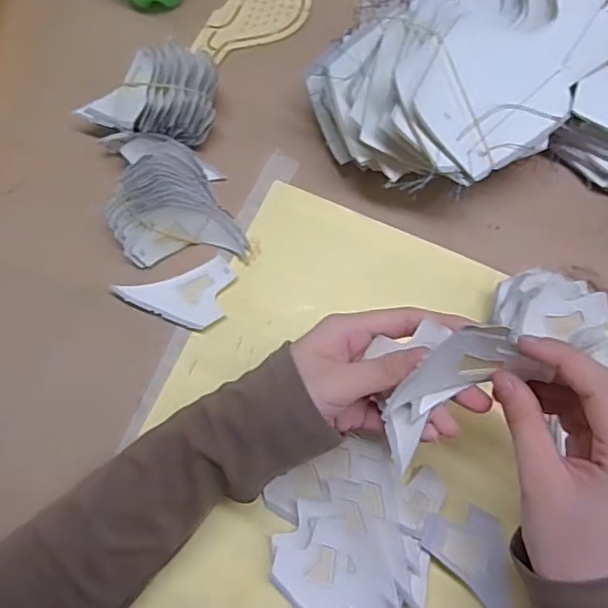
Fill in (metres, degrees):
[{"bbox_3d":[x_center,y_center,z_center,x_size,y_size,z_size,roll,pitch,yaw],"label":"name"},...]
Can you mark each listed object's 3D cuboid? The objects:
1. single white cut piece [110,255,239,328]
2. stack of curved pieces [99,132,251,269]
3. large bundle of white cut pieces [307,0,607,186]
[{"bbox_3d":[-0.087,-0.003,0.420,0.079,0.013,0.045,-18,75,-4],"label":"single white cut piece"},{"bbox_3d":[-0.092,-0.078,0.427,0.091,0.044,0.089,-6,74,-1],"label":"stack of curved pieces"},{"bbox_3d":[0.111,-0.177,0.425,0.170,0.094,0.220,40,78,11],"label":"large bundle of white cut pieces"}]

